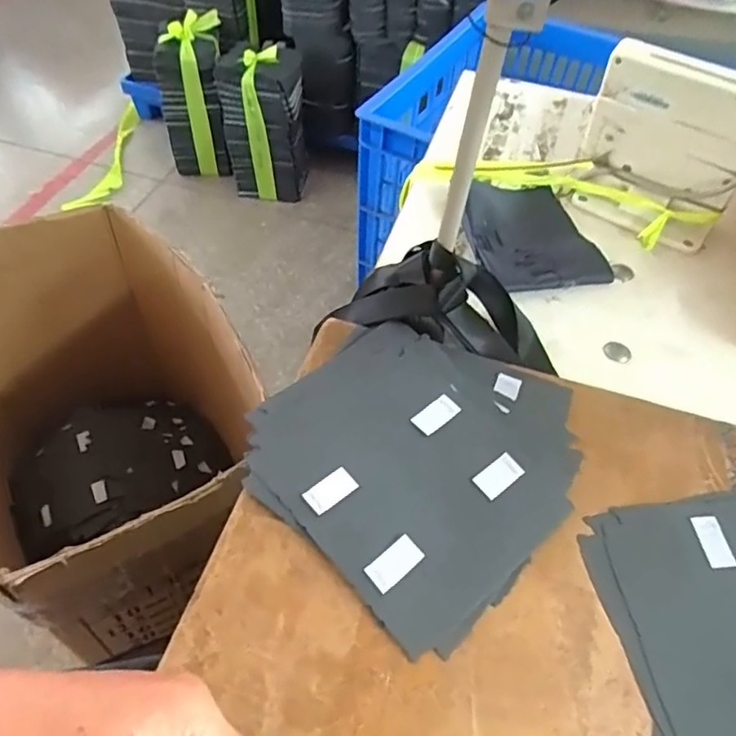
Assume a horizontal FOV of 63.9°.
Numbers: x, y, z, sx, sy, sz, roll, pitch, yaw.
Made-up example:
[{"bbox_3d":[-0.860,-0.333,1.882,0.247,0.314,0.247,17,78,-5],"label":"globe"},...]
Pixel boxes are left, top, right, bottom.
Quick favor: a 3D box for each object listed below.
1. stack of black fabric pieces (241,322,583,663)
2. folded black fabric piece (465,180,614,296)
[{"bbox_3d":[0.042,0.058,0.451,0.216,0.016,0.228,38,58,24],"label":"stack of black fabric pieces"},{"bbox_3d":[0.168,-0.149,0.632,0.131,0.017,0.172,-9,53,-11],"label":"folded black fabric piece"}]

